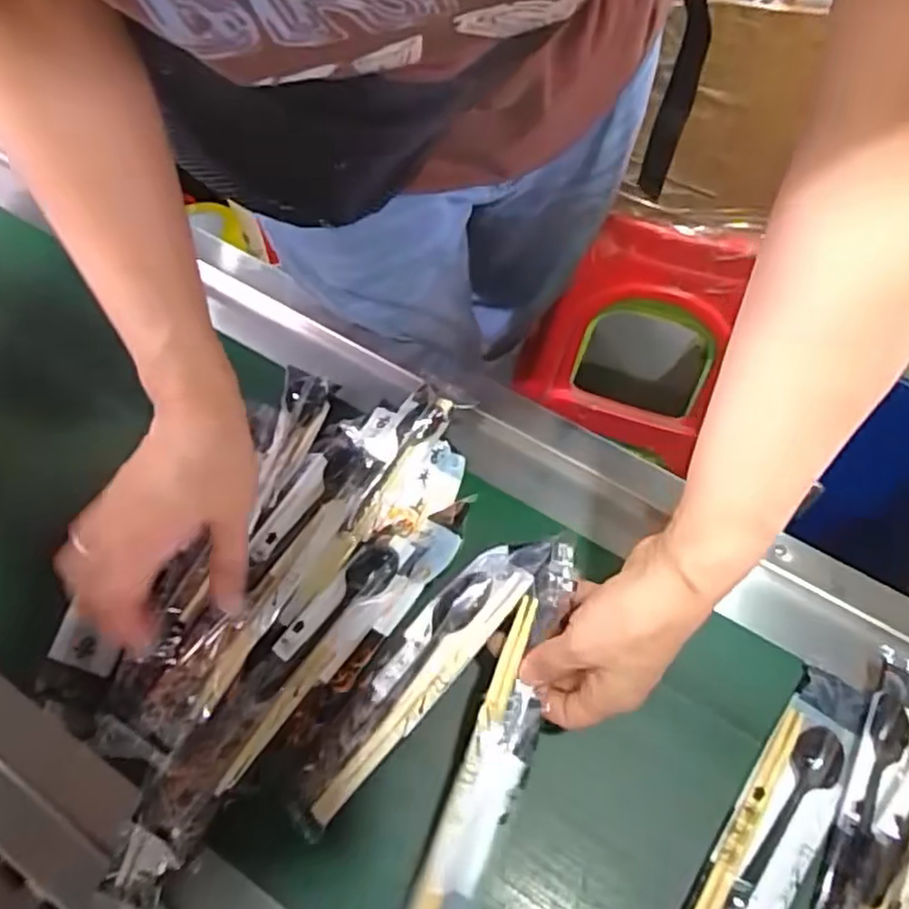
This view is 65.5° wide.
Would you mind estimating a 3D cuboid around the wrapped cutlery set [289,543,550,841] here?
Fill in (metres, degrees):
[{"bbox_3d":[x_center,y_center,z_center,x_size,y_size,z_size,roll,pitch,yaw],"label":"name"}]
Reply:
[{"bbox_3d":[-0.028,0.131,0.416,0.048,0.021,0.218,42,100,23],"label":"wrapped cutlery set"}]

